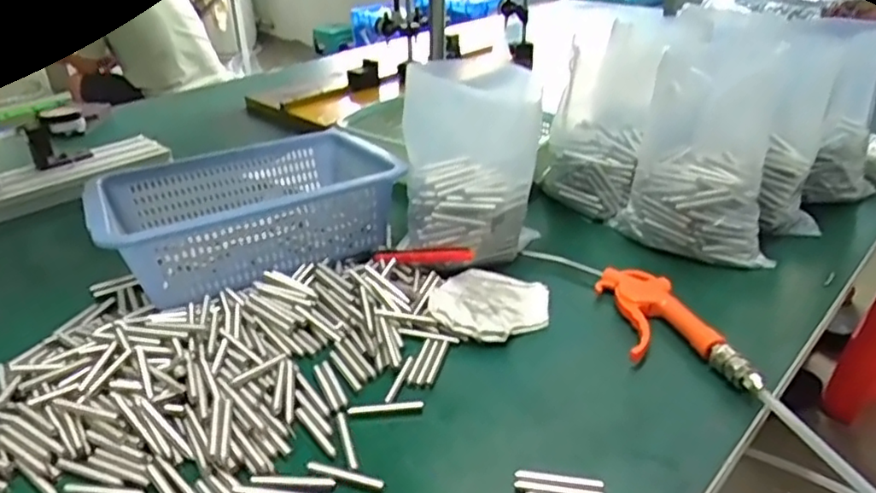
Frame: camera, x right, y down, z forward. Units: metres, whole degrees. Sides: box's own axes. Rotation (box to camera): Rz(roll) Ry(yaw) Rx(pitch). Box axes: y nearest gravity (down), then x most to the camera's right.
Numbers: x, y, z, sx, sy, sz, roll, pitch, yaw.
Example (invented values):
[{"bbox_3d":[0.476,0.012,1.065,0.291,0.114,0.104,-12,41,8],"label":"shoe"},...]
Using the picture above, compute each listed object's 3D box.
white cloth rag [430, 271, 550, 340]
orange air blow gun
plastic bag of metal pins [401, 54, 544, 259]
[{"bbox_3d":[0.051,0.053,0.603,0.104,0.020,0.110,12,29,21],"label":"white cloth rag"},{"bbox_3d":[0.195,0.071,0.557,0.073,0.029,0.175,-2,27,-7],"label":"orange air blow gun"},{"bbox_3d":[0.031,-0.082,0.649,0.133,0.205,0.090,2,27,1],"label":"plastic bag of metal pins"}]

